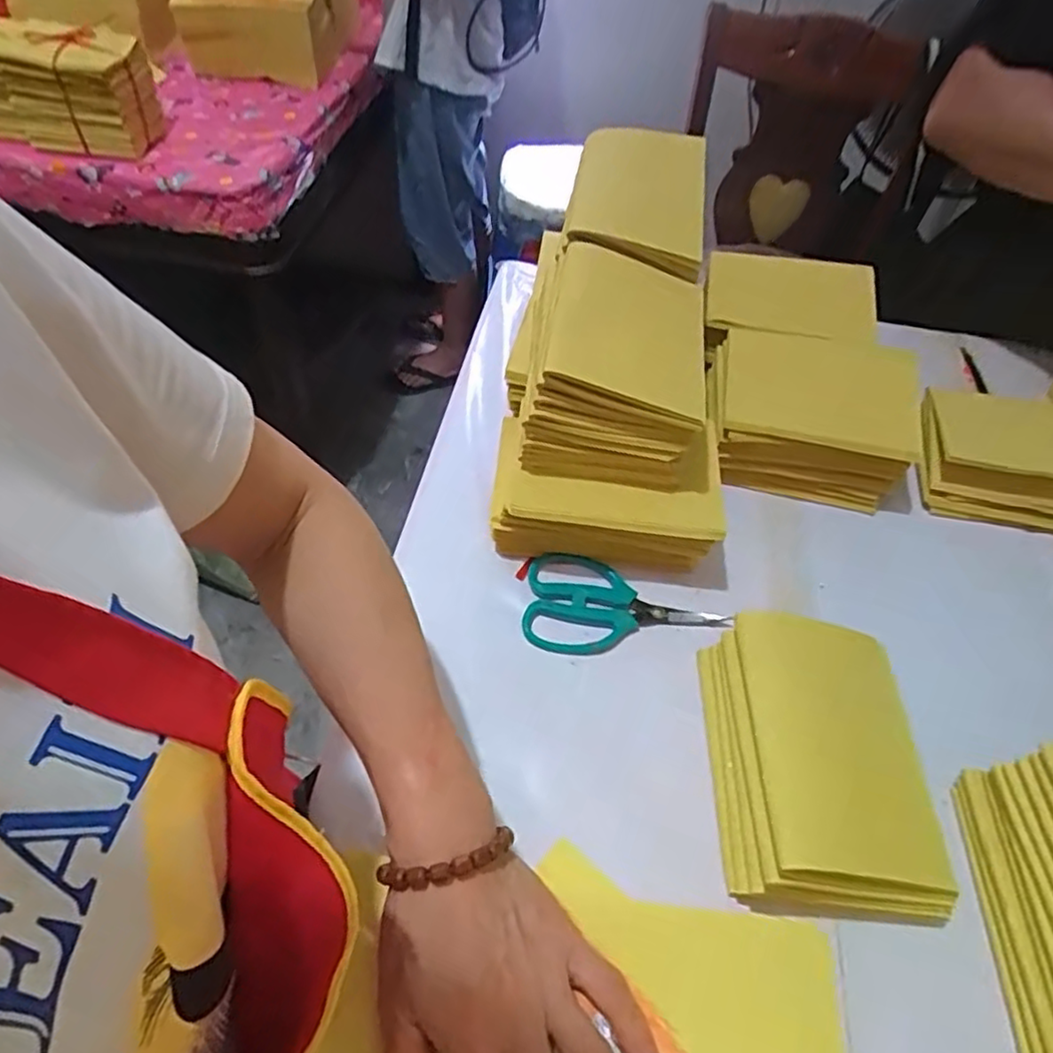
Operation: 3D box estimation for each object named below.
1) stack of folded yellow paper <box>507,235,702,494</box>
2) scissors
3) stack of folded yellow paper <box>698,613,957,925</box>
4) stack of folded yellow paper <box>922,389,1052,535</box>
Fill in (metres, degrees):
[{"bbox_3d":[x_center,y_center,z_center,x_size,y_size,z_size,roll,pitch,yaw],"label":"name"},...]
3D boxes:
[{"bbox_3d":[0.065,-0.123,0.512,0.133,0.085,0.164,11,53,4],"label":"stack of folded yellow paper"},{"bbox_3d":[0.075,0.061,0.503,0.150,0.011,0.079,6,52,0],"label":"scissors"},{"bbox_3d":[0.187,0.145,0.419,0.127,0.059,0.169,3,53,-2],"label":"stack of folded yellow paper"},{"bbox_3d":[0.437,-0.060,0.597,0.172,0.069,0.106,12,53,4],"label":"stack of folded yellow paper"}]

